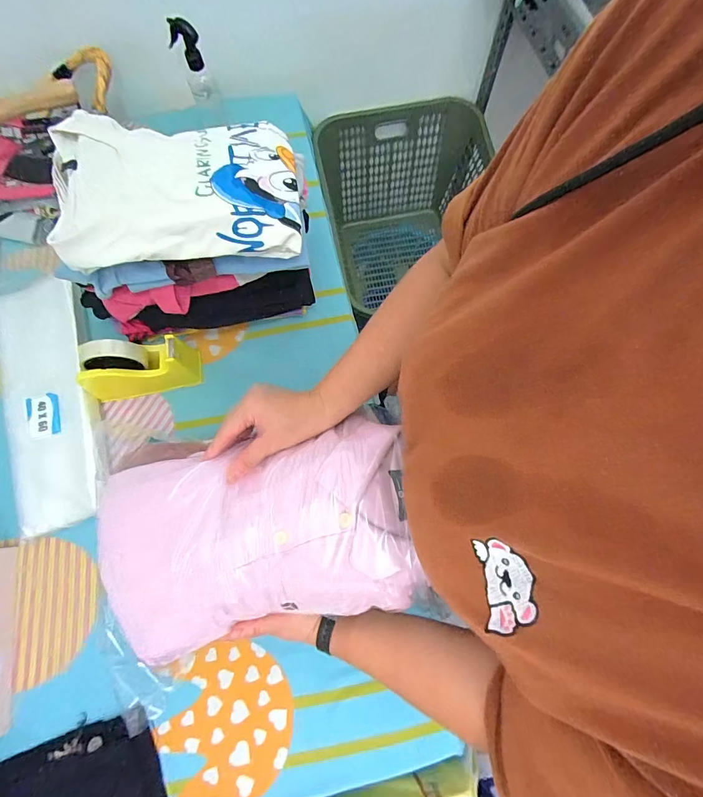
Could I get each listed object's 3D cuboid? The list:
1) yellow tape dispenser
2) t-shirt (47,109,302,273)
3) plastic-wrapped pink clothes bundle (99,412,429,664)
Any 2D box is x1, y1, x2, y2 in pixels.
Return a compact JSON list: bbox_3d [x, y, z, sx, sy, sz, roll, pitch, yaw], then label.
[{"bbox_3d":[-0.321,-0.053,0.564,0.159,0.087,0.063,-11,72,-4],"label":"yellow tape dispenser"},{"bbox_3d":[-0.225,-0.280,0.493,0.301,0.065,0.208,-10,72,-3],"label":"t-shirt"},{"bbox_3d":[-0.098,0.133,0.383,0.308,0.074,0.198,-7,72,-2],"label":"plastic-wrapped pink clothes bundle"}]

